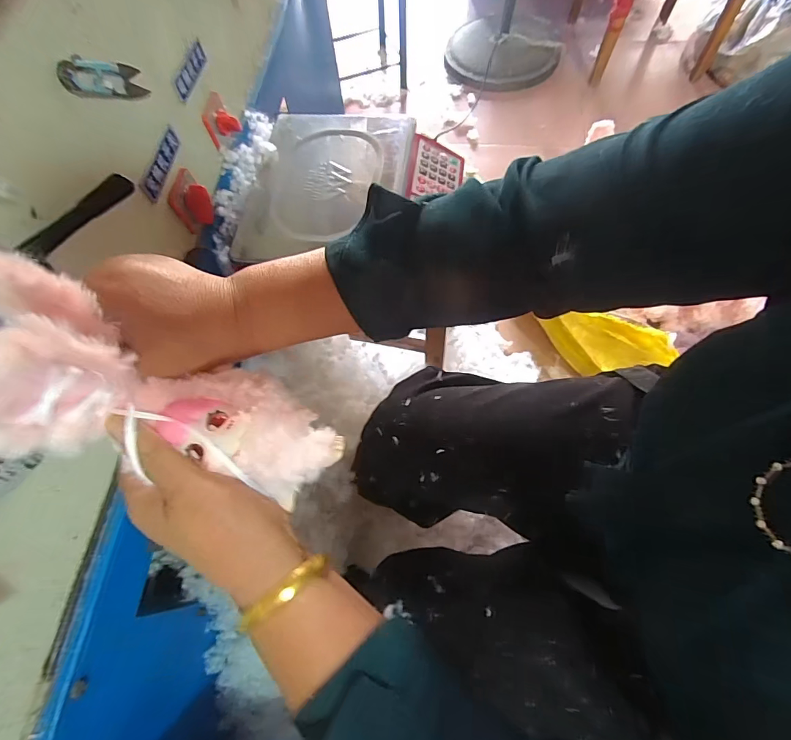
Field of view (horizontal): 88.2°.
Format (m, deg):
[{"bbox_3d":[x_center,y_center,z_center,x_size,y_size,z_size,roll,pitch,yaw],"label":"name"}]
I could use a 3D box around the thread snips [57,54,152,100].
[{"bbox_3d":[-0.277,-0.278,0.392,0.012,0.030,0.114,2,33,4],"label":"thread snips"}]

